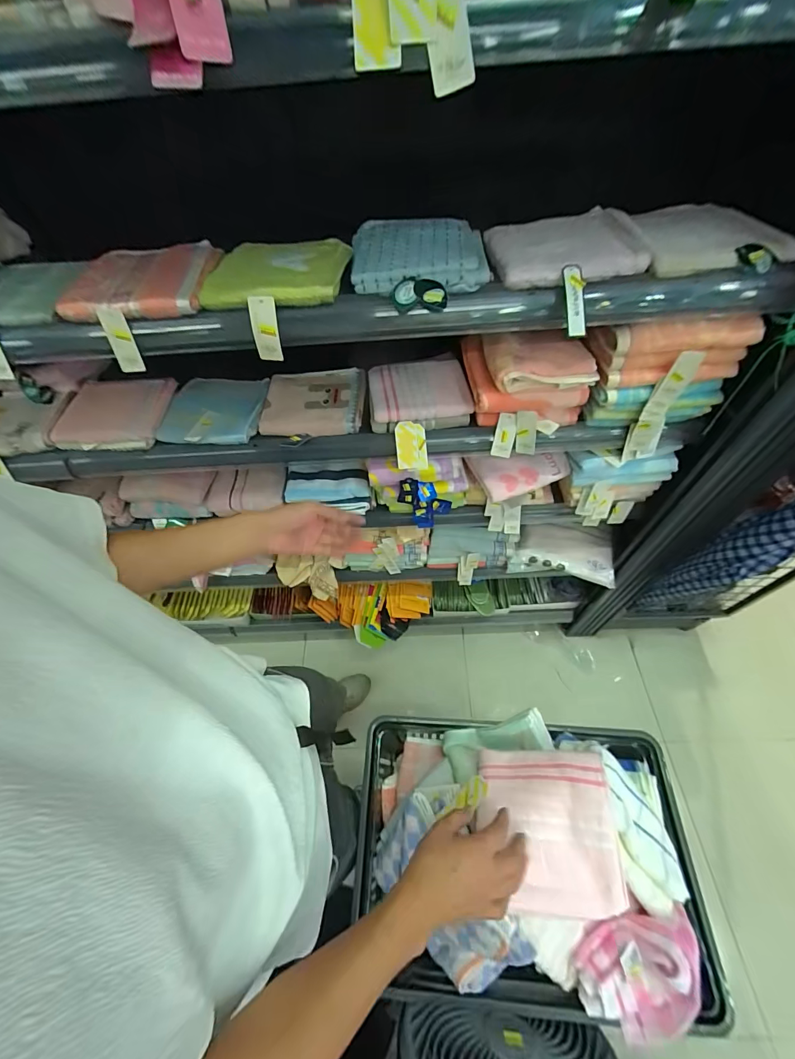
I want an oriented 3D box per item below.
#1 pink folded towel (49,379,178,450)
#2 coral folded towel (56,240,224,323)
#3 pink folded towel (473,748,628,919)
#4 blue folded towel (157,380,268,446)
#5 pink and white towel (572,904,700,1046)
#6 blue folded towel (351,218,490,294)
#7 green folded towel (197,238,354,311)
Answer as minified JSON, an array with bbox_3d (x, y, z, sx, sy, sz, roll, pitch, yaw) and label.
[{"bbox_3d":[-0.568,-0.230,0.763,0.214,0.035,0.172,-8,56,-2],"label":"pink folded towel"},{"bbox_3d":[-0.358,-0.359,0.549,0.191,0.025,0.168,-2,56,2],"label":"coral folded towel"},{"bbox_3d":[0.197,0.396,0.516,0.166,0.087,0.170,0,67,7],"label":"pink folded towel"},{"bbox_3d":[-0.366,-0.244,0.765,0.190,0.025,0.173,0,56,4],"label":"blue folded towel"},{"bbox_3d":[0.295,0.536,0.457,0.141,0.066,0.106,-3,56,2],"label":"pink and white towel"},{"bbox_3d":[0.028,-0.388,0.535,0.181,0.030,0.162,0,56,4],"label":"blue folded towel"},{"bbox_3d":[-0.165,-0.360,0.534,0.188,0.022,0.157,-4,56,1],"label":"green folded towel"}]

